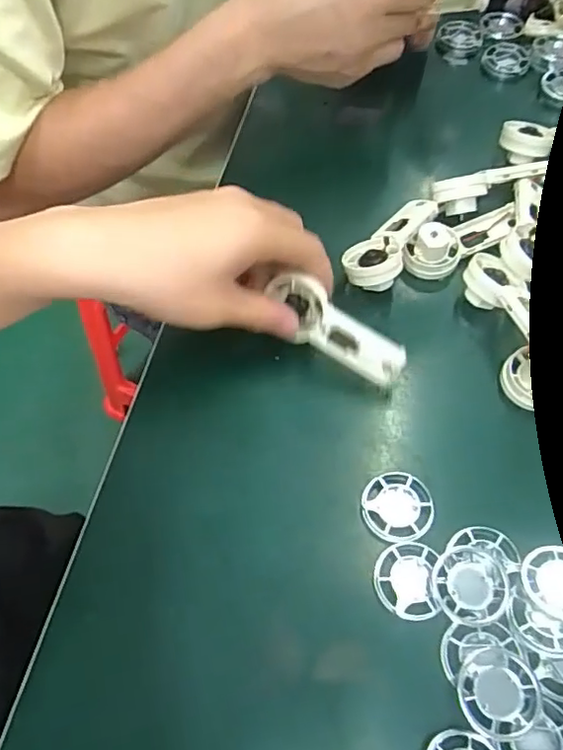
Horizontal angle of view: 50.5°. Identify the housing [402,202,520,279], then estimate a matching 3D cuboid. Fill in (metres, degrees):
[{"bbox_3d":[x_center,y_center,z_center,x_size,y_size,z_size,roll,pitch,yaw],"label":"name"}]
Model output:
[{"bbox_3d":[0.126,-0.098,0.417,0.090,0.024,0.032,-33,67,-15],"label":"housing"}]

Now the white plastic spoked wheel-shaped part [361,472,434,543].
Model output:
[{"bbox_3d":[0.065,0.074,0.334,0.038,0.004,0.038,-3,63,-1],"label":"white plastic spoked wheel-shaped part"}]

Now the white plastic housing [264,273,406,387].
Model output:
[{"bbox_3d":[0.033,-0.025,0.359,0.089,0.022,0.026,37,68,-1],"label":"white plastic housing"}]

